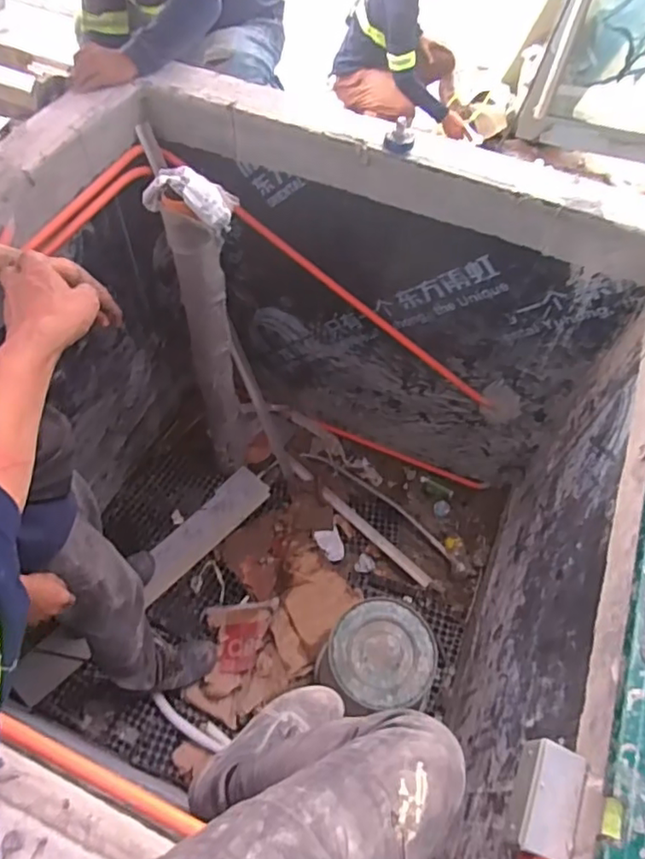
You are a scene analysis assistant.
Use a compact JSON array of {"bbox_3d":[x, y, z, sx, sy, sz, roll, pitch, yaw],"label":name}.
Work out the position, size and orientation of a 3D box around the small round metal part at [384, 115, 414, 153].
[{"bbox_3d":[0.160,-0.615,1.212,0.063,0.056,0.049,11,57,3],"label":"small round metal part"}]

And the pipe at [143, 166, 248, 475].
[{"bbox_3d":[-0.282,-0.200,1.502,0.165,0.960,0.125,-11,58,-11],"label":"pipe"}]

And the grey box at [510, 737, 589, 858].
[{"bbox_3d":[0.255,0.420,0.656,0.062,0.027,0.112,21,58,10],"label":"grey box"}]

